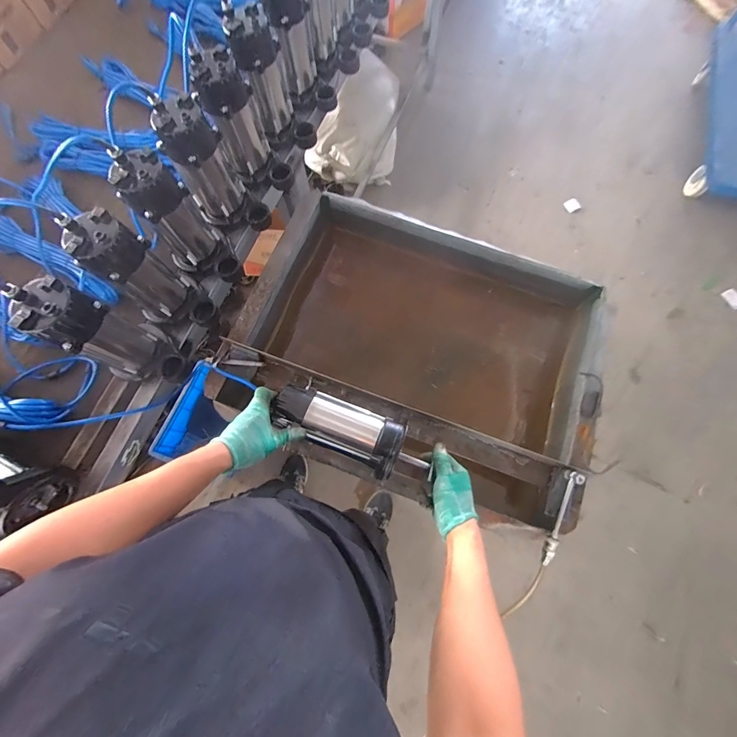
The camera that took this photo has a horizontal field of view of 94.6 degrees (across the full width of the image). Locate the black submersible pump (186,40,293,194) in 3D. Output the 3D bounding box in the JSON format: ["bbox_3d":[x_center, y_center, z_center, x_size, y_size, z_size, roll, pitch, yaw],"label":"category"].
[{"bbox_3d":[-0.259,-0.505,0.722,0.127,0.231,0.122,-26,75,-7],"label":"black submersible pump"}]

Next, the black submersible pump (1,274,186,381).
[{"bbox_3d":[-0.440,-0.049,0.587,0.141,0.224,0.111,23,75,7],"label":"black submersible pump"}]

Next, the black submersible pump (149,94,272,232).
[{"bbox_3d":[-0.308,-0.385,0.687,0.120,0.226,0.141,-38,77,-10],"label":"black submersible pump"}]

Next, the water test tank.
[{"bbox_3d":[0.106,-0.021,0.826,0.753,0.256,0.567,21,75,6],"label":"water test tank"}]

